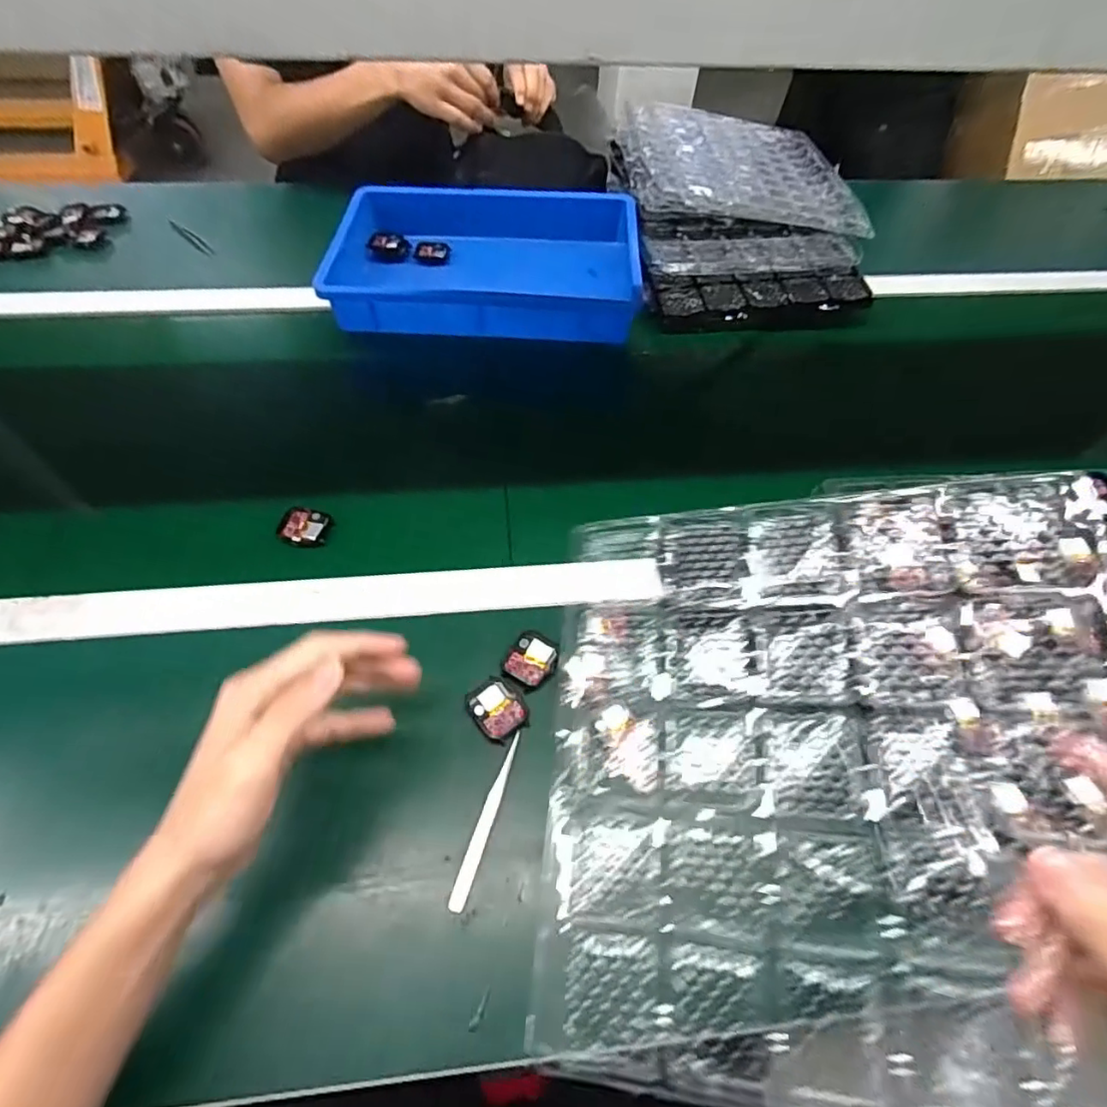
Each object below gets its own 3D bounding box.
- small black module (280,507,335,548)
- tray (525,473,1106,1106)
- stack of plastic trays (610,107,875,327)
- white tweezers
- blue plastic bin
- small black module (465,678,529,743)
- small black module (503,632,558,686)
[{"bbox_3d":[-0.231,-0.024,0.541,0.043,0.010,0.041,9,57,3],"label":"small black module"},{"bbox_3d":[0.130,0.104,0.290,0.264,0.031,0.278,-1,68,19],"label":"tray"},{"bbox_3d":[0.252,-0.476,0.791,0.294,0.110,0.376,-4,57,-5],"label":"stack of plastic trays"},{"bbox_3d":[-0.047,0.184,0.405,0.011,0.014,0.117,16,57,8],"label":"white tweezers"},{"bbox_3d":[-0.086,-0.369,0.746,0.376,0.074,0.256,-2,57,-3],"label":"blue plastic bin"},{"bbox_3d":[-0.043,0.120,0.448,0.038,0.007,0.050,-35,65,-23],"label":"small black module"},{"bbox_3d":[-0.018,0.085,0.468,0.037,0.005,0.039,29,60,16],"label":"small black module"}]

